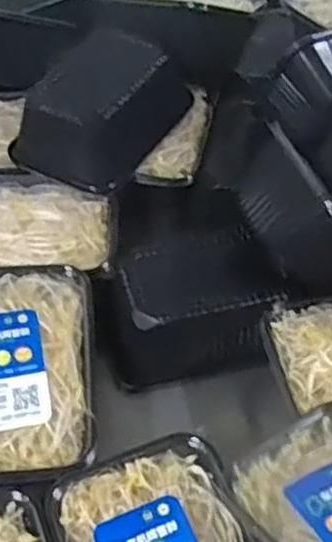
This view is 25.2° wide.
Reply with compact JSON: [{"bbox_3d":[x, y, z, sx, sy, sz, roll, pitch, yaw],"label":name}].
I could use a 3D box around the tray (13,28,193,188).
[{"bbox_3d":[-0.061,-0.163,0.725,0.110,0.082,0.170,22,52,19],"label":"tray"}]

